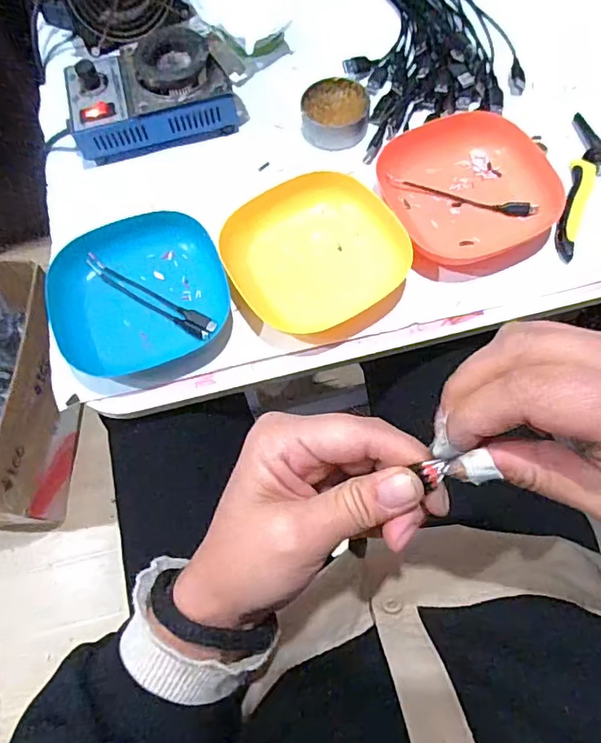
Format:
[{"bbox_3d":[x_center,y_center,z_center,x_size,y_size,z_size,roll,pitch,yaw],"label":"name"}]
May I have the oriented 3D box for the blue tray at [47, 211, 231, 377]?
[{"bbox_3d":[-0.131,-0.065,0.434,0.134,0.038,0.128,-19,69,-5],"label":"blue tray"}]

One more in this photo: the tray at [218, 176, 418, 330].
[{"bbox_3d":[0.010,-0.099,0.433,0.133,0.033,0.124,-29,70,-8],"label":"tray"}]

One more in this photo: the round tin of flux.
[{"bbox_3d":[0.033,-0.243,0.495,0.062,0.021,0.067,-1,69,2],"label":"round tin of flux"}]

